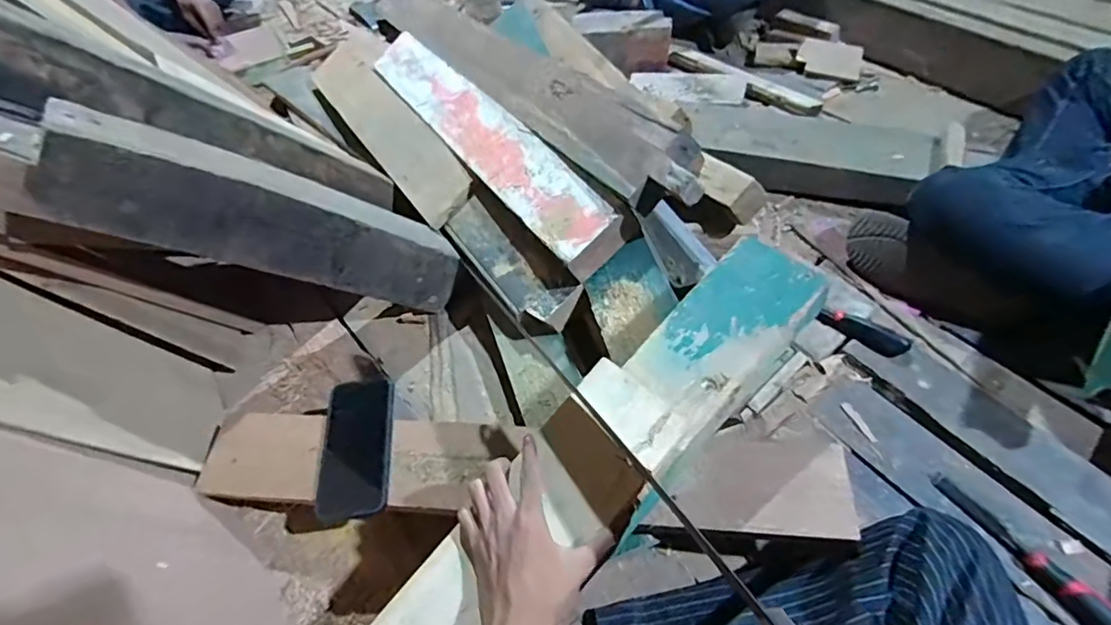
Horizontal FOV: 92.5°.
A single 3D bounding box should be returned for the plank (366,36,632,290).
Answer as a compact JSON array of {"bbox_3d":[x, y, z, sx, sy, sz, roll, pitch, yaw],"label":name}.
[{"bbox_3d":[-0.141,-0.317,0.905,0.106,0.054,0.789,-43,53,3],"label":"plank"}]

